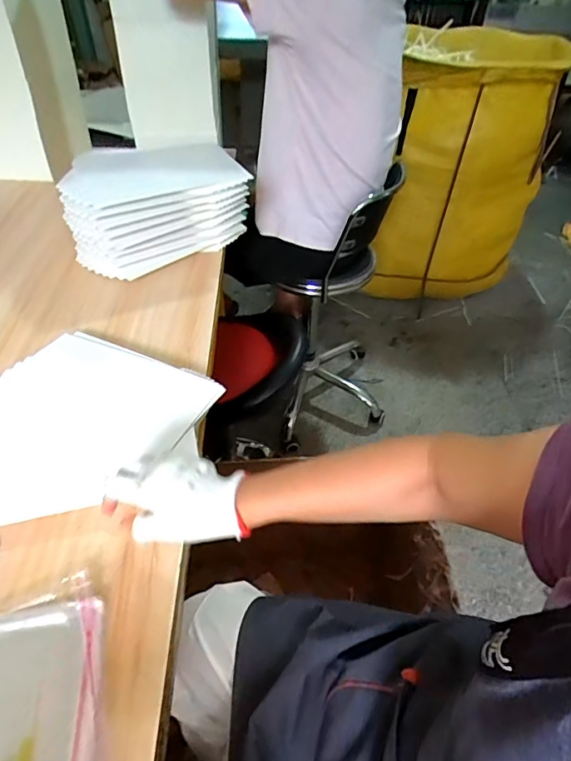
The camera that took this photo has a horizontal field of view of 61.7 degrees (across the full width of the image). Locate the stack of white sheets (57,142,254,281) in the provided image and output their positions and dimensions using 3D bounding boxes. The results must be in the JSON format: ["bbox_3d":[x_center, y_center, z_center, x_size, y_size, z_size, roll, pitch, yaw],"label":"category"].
[{"bbox_3d":[-0.243,-0.324,0.927,0.327,0.168,0.164,-15,46,-17],"label":"stack of white sheets"}]

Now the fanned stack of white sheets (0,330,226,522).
[{"bbox_3d":[-0.281,0.063,0.623,0.293,0.018,0.316,18,50,17],"label":"fanned stack of white sheets"}]

